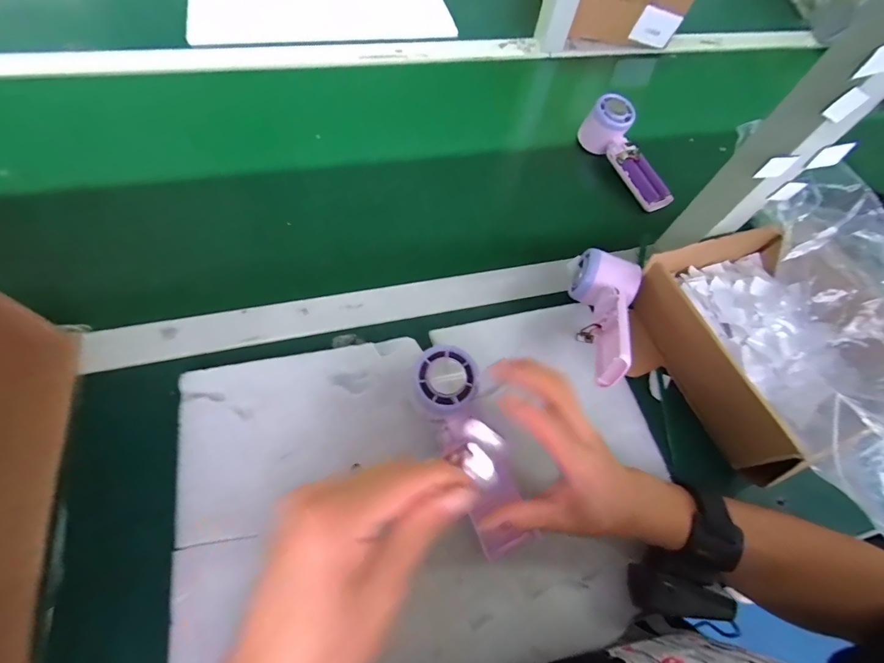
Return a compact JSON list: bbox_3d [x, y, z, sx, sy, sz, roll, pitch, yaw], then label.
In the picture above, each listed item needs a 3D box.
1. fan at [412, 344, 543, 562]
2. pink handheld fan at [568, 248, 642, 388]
[{"bbox_3d":[0.024,0.094,0.330,0.049,0.030,0.168,-22,85,-13],"label":"fan"},{"bbox_3d":[0.160,-0.012,0.382,0.058,0.055,0.155,13,47,3],"label":"pink handheld fan"}]

